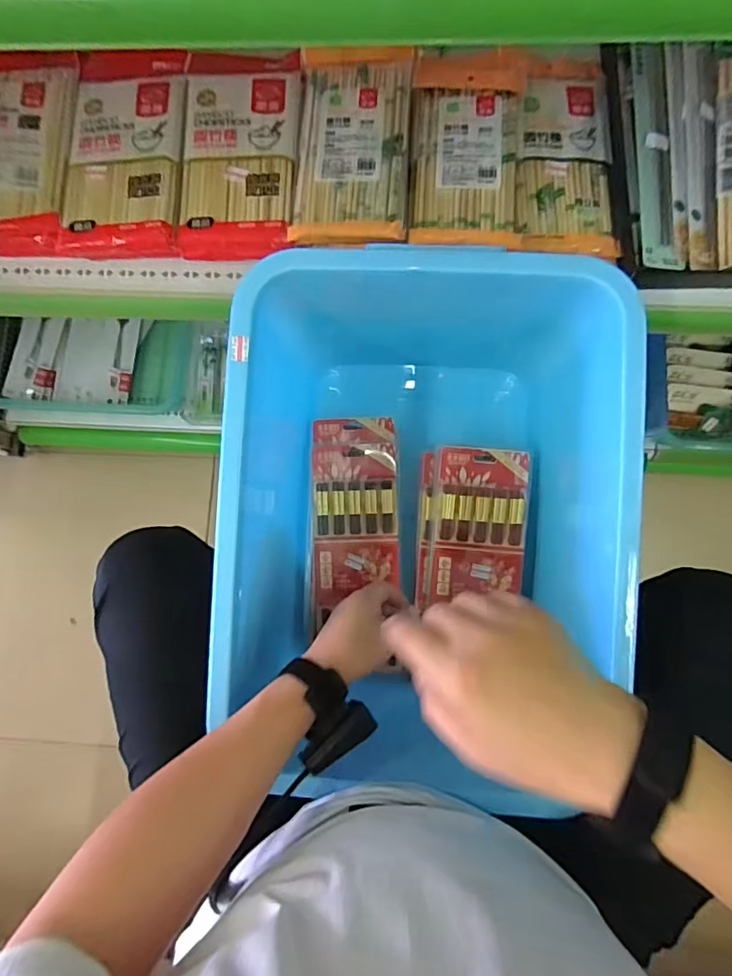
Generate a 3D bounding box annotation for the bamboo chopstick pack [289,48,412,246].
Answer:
[{"bbox_3d":[-0.013,-0.363,0.541,0.115,0.019,0.235,3,81,5],"label":"bamboo chopstick pack"}]

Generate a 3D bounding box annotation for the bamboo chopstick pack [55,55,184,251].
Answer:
[{"bbox_3d":[-0.257,-0.373,0.563,0.130,0.029,0.240,2,81,4],"label":"bamboo chopstick pack"}]

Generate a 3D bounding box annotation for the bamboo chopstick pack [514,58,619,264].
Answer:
[{"bbox_3d":[0.208,-0.360,0.549,0.097,0.025,0.246,1,81,4],"label":"bamboo chopstick pack"}]

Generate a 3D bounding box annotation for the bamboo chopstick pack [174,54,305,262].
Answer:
[{"bbox_3d":[-0.133,-0.371,0.557,0.121,0.027,0.255,-1,81,4],"label":"bamboo chopstick pack"}]

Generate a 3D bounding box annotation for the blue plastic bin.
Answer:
[{"bbox_3d":[0.063,0.016,0.591,0.373,0.301,0.481,2,81,4],"label":"blue plastic bin"}]

